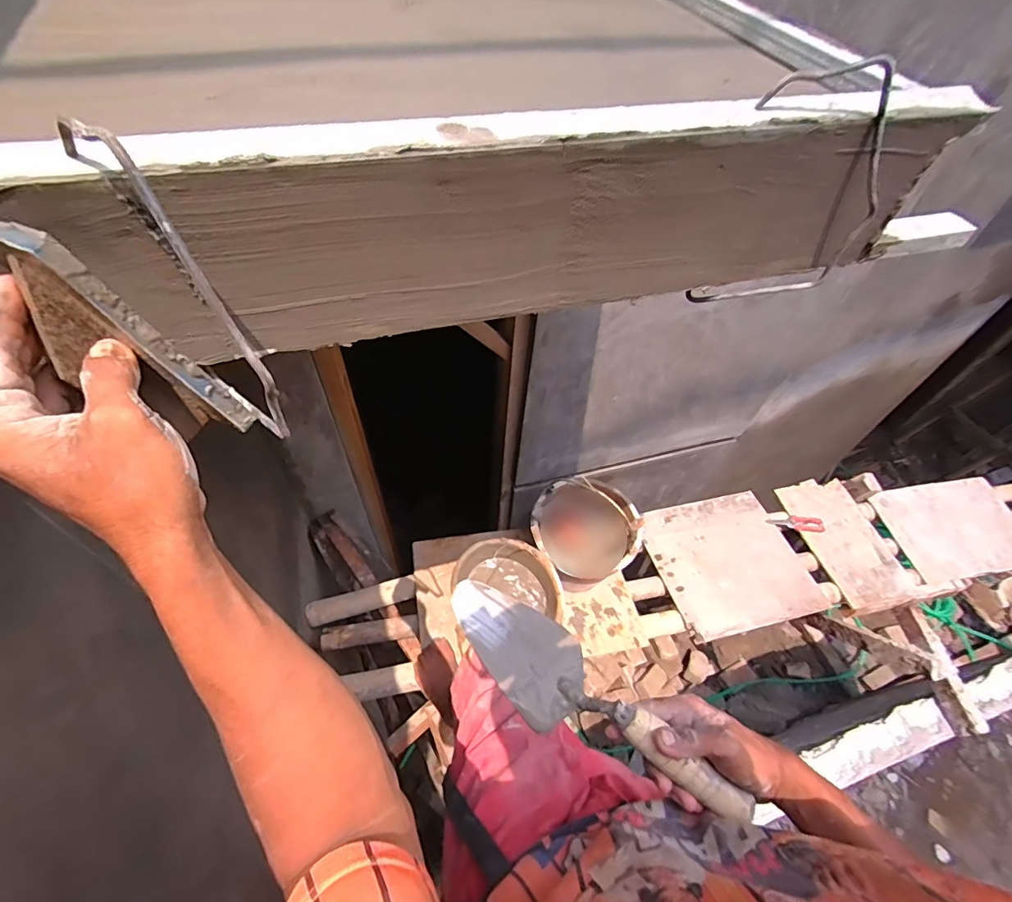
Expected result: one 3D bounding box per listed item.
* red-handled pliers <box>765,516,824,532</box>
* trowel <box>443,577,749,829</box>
[{"bbox_3d":[0.891,0.221,1.482,0.175,0.012,0.058,5,52,-1],"label":"red-handled pliers"},{"bbox_3d":[0.073,0.220,0.428,0.292,0.047,0.084,33,56,13],"label":"trowel"}]

